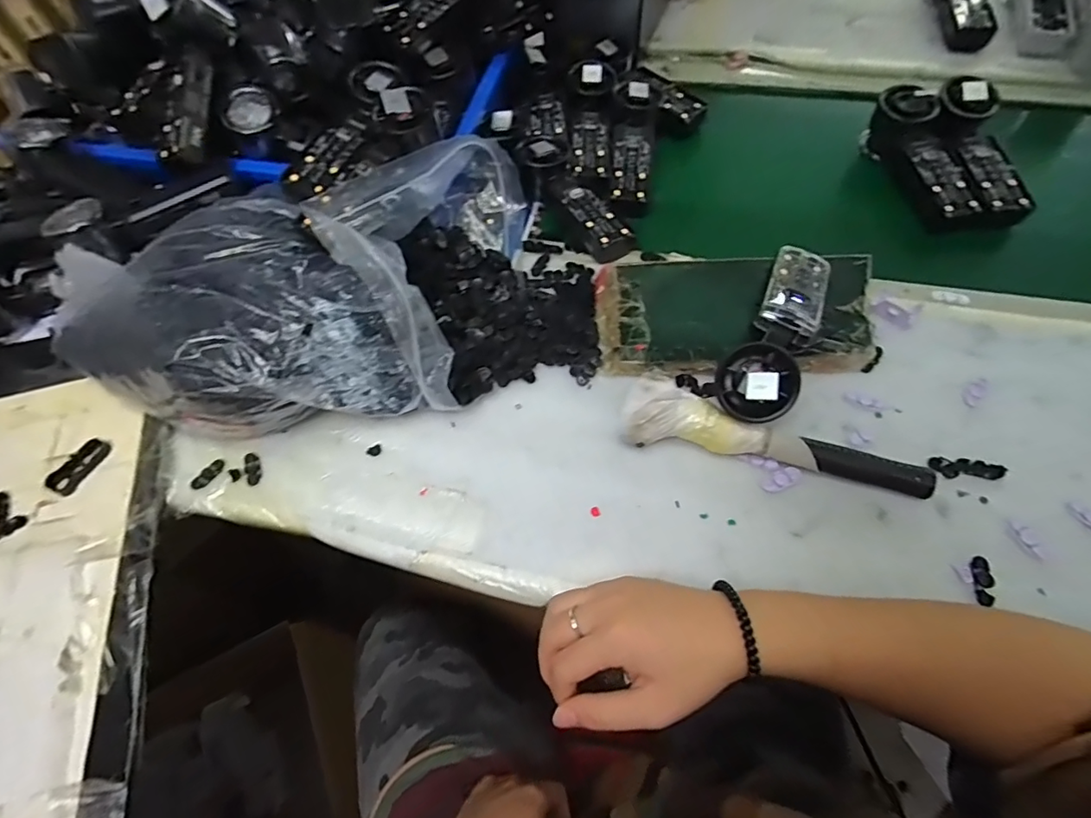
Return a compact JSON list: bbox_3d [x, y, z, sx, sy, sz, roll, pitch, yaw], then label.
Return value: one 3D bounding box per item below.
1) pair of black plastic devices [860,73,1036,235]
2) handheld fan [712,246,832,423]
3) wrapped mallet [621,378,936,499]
[{"bbox_3d":[0.404,-0.254,0.519,0.100,0.056,0.156,-7,61,-1],"label":"pair of black plastic devices"},{"bbox_3d":[0.183,-0.063,0.407,0.055,0.052,0.161,26,65,19],"label":"handheld fan"},{"bbox_3d":[0.171,0.021,0.402,0.227,0.036,0.051,10,62,9],"label":"wrapped mallet"}]

